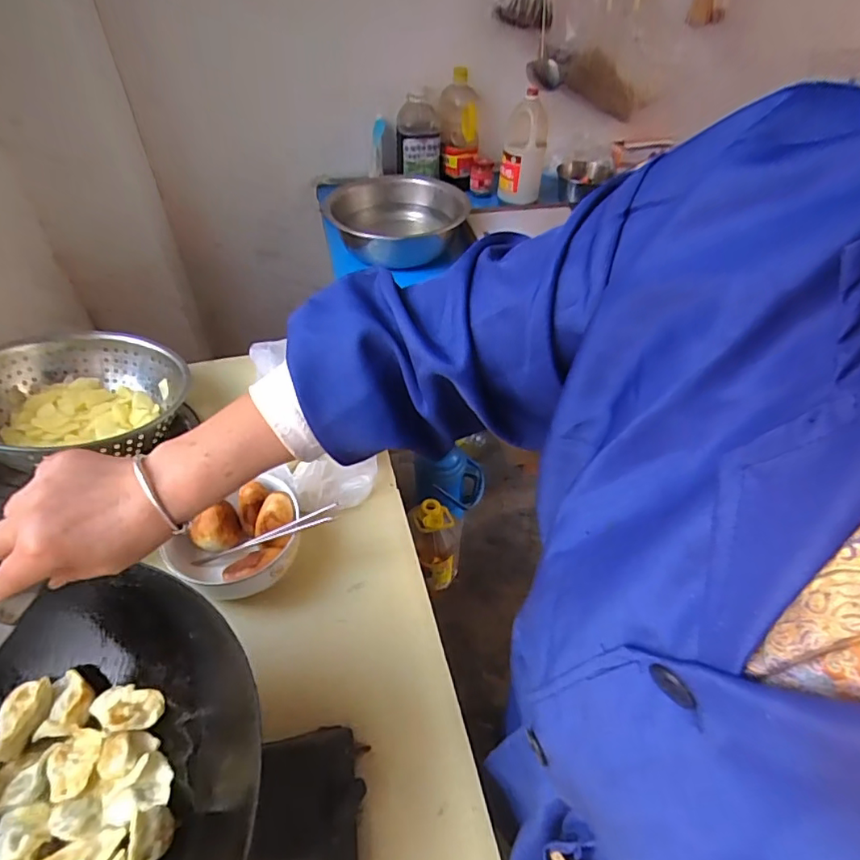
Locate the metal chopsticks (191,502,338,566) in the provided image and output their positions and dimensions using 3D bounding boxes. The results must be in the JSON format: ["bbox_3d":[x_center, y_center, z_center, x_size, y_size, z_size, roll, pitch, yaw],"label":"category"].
[{"bbox_3d":[-0.221,0.146,0.724,0.223,0.015,0.020,-22,45,12],"label":"metal chopsticks"}]

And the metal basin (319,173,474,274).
[{"bbox_3d":[-0.066,-0.517,1.337,0.345,0.107,0.345,1,46,-1],"label":"metal basin"}]

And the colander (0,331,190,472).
[{"bbox_3d":[-0.540,-0.043,0.846,0.299,0.121,0.291,1,46,-1],"label":"colander"}]

